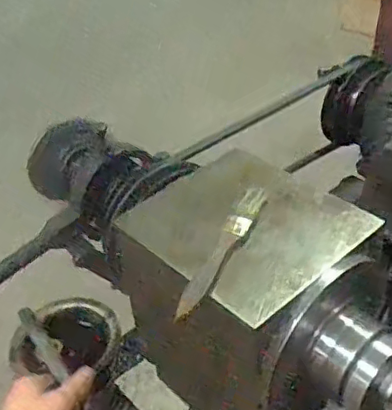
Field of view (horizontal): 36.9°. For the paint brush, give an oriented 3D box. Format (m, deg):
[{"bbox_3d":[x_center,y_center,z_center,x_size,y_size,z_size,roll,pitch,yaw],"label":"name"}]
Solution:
[{"bbox_3d":[0.023,0.033,0.473,0.021,0.012,0.153,14,42,24],"label":"paint brush"}]

